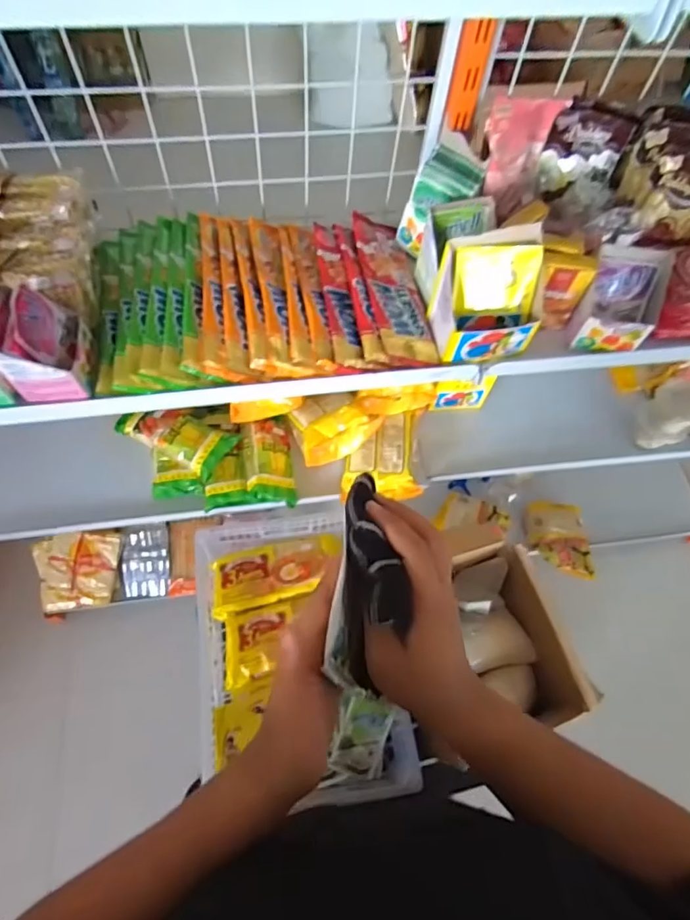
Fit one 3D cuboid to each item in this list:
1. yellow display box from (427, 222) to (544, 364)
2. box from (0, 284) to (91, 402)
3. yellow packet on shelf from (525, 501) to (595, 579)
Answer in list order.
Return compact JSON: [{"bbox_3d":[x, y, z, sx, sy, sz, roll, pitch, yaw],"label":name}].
[{"bbox_3d":[0.173,-0.193,0.618,0.115,0.119,0.091,-10,65,-8],"label":"yellow display box"},{"bbox_3d":[-0.330,-0.127,0.565,0.074,0.094,0.084,-6,64,-6],"label":"box"},{"bbox_3d":[0.543,0.202,1.312,0.136,0.040,0.185,0,67,2],"label":"yellow packet on shelf"}]

